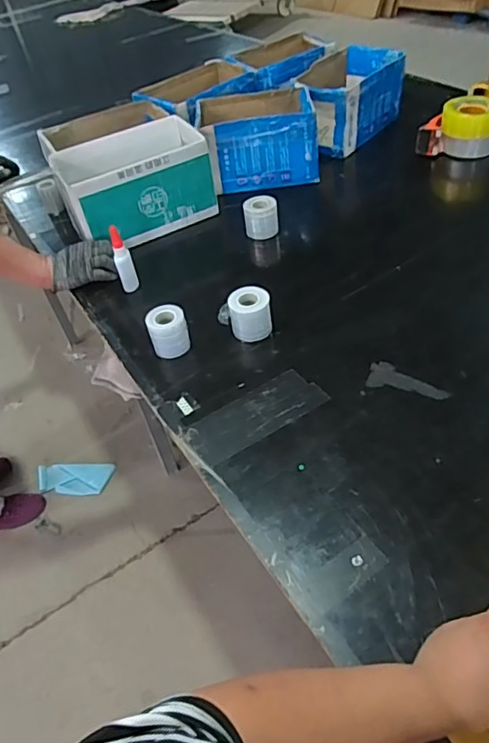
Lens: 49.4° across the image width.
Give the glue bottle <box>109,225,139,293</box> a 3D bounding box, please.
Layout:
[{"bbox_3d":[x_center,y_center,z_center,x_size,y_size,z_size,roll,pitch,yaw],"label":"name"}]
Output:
[{"bbox_3d":[-0.220,-0.199,0.974,0.030,0.130,0.024,-20,46,-10],"label":"glue bottle"}]

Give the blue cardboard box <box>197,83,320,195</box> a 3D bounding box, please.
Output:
[{"bbox_3d":[0.029,-0.528,1.222,0.250,0.148,0.189,-12,45,-2],"label":"blue cardboard box"}]

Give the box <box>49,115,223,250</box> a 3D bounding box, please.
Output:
[{"bbox_3d":[-0.220,-0.381,1.122,0.292,0.171,0.193,-24,46,-13],"label":"box"}]

